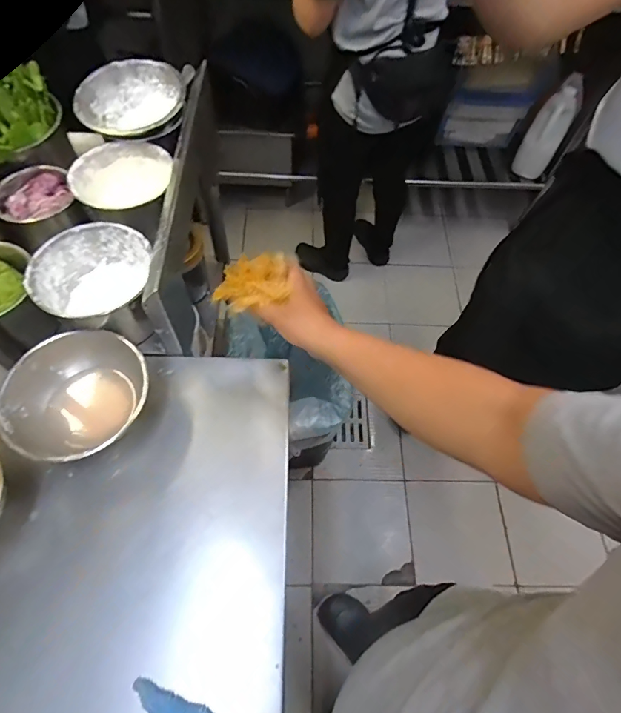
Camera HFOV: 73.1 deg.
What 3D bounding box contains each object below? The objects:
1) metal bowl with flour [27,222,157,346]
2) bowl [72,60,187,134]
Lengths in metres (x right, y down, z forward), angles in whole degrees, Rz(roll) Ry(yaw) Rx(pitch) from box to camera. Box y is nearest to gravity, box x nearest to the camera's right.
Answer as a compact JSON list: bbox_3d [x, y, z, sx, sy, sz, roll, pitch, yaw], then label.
[{"bbox_3d":[-0.304,-0.102,0.607,0.140,0.105,0.137,1,61,-2],"label":"metal bowl with flour"},{"bbox_3d":[-0.305,-0.430,0.724,0.164,0.073,0.158,1,61,-2],"label":"bowl"}]

